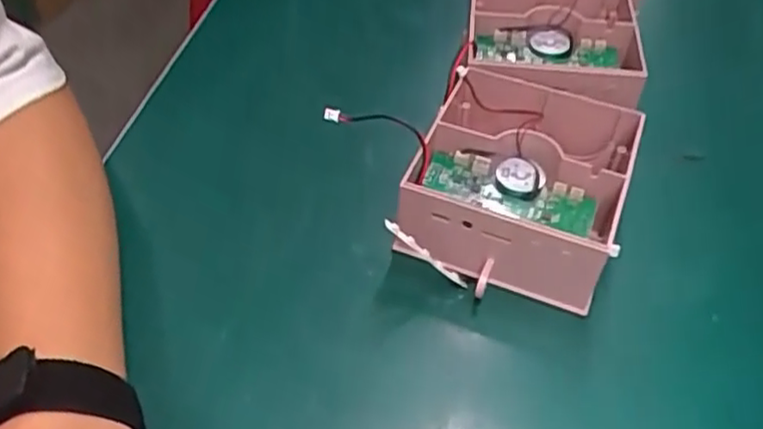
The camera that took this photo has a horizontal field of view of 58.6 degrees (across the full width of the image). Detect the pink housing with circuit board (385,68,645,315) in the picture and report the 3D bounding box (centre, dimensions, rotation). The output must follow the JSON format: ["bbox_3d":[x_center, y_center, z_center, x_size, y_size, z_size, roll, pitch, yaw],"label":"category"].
[{"bbox_3d":[0.070,-0.014,0.353,0.102,0.055,0.115,15,50,11],"label":"pink housing with circuit board"}]

